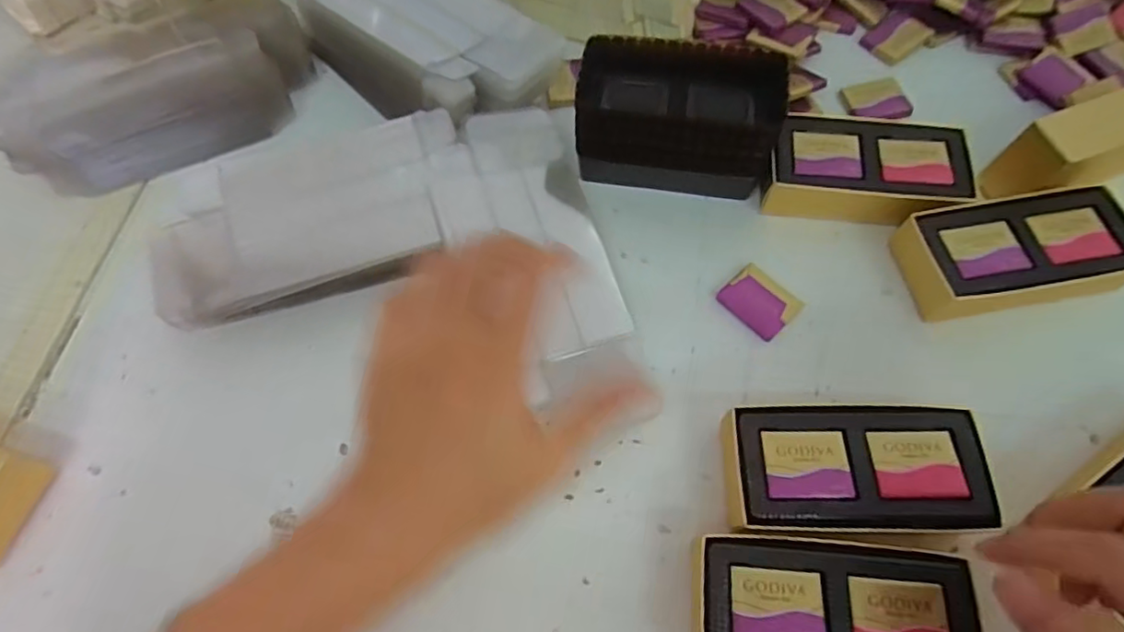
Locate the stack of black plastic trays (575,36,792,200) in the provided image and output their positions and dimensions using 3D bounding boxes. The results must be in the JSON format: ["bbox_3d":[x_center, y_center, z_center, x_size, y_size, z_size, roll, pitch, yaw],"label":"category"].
[{"bbox_3d":[0.068,-0.115,0.361,0.116,0.063,0.069,8,67,6],"label":"stack of black plastic trays"}]

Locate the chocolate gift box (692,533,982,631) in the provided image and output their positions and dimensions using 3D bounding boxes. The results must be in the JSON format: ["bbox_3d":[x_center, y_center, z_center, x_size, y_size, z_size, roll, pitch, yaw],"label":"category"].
[{"bbox_3d":[0.115,0.130,0.266,0.114,0.032,0.056,4,66,4],"label":"chocolate gift box"}]

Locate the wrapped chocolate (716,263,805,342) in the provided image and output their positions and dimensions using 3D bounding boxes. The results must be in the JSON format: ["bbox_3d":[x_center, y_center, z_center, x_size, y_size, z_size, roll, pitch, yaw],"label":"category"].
[{"bbox_3d":[0.115,-0.009,0.347,0.032,0.007,0.039,-42,71,-15],"label":"wrapped chocolate"}]

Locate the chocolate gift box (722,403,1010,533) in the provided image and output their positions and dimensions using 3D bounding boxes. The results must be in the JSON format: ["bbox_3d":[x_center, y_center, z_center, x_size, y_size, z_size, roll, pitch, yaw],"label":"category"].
[{"bbox_3d":[0.138,0.076,0.293,0.119,0.034,0.057,0,66,3],"label":"chocolate gift box"}]

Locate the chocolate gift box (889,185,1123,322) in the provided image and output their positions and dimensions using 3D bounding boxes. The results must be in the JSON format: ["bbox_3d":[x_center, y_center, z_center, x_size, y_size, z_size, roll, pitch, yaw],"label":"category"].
[{"bbox_3d":[0.255,-0.035,0.337,0.120,0.029,0.062,-10,66,-2],"label":"chocolate gift box"}]

